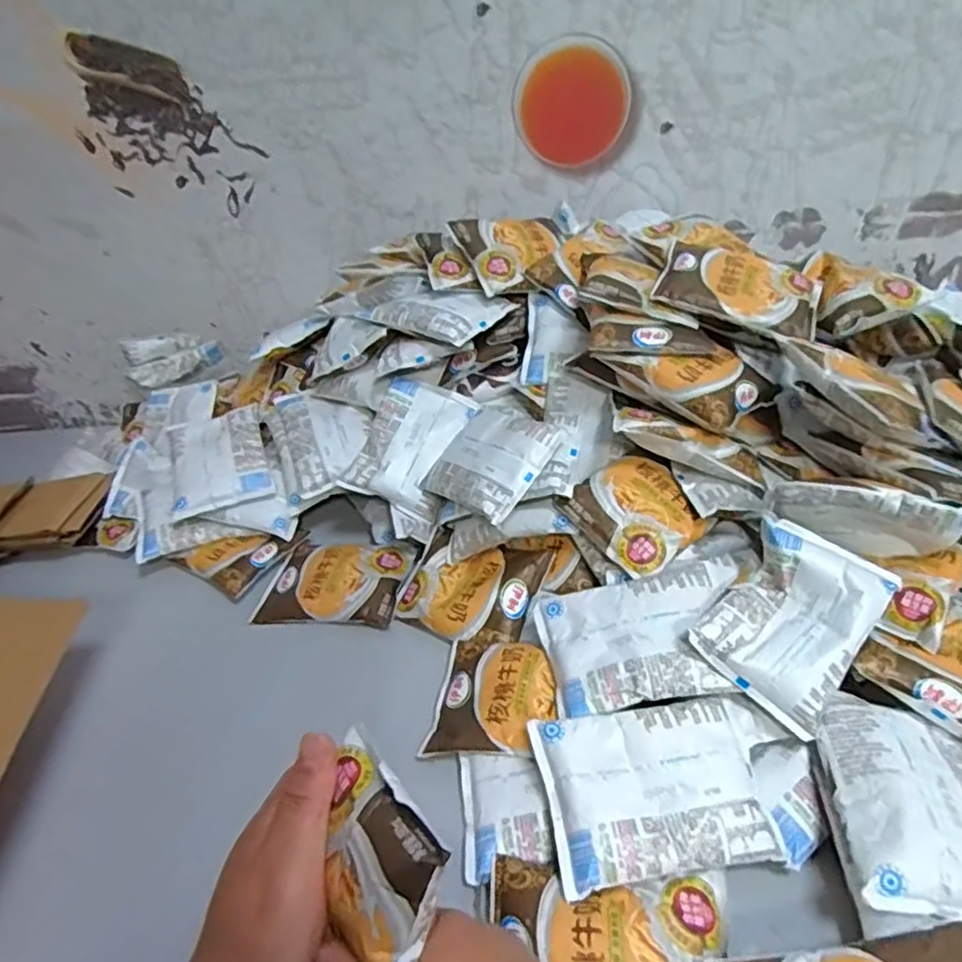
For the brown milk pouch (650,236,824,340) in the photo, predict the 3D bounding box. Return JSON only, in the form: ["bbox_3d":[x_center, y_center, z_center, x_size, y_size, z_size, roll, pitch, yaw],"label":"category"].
[{"bbox_3d":[0.215,-0.160,0.554,0.127,0.018,0.095,24,55,11],"label":"brown milk pouch"}]

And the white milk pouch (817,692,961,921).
[{"bbox_3d":[0.242,0.175,0.372,0.087,0.023,0.117,0,35,10],"label":"white milk pouch"}]

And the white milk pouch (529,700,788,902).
[{"bbox_3d":[0.101,0.181,0.397,0.128,0.018,0.093,-4,48,-3],"label":"white milk pouch"}]

